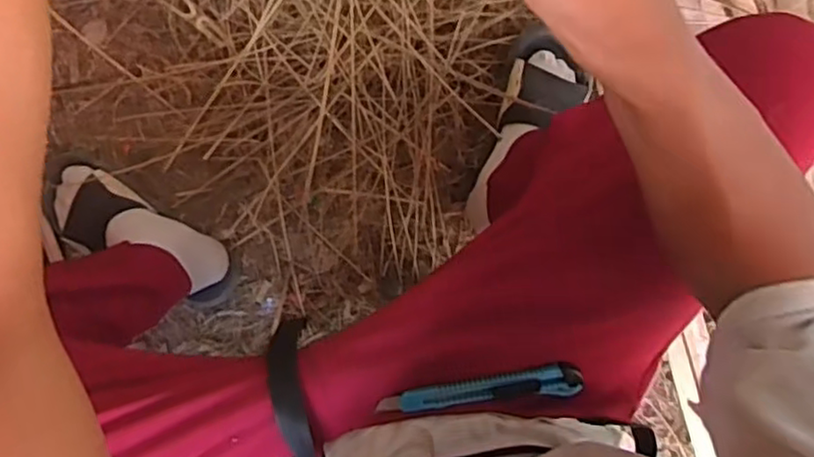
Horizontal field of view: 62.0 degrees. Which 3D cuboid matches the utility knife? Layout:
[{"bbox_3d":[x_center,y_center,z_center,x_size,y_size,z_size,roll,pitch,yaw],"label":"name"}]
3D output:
[{"bbox_3d":[0.059,0.131,0.535,0.158,0.012,0.028,-11,92,-2],"label":"utility knife"}]

